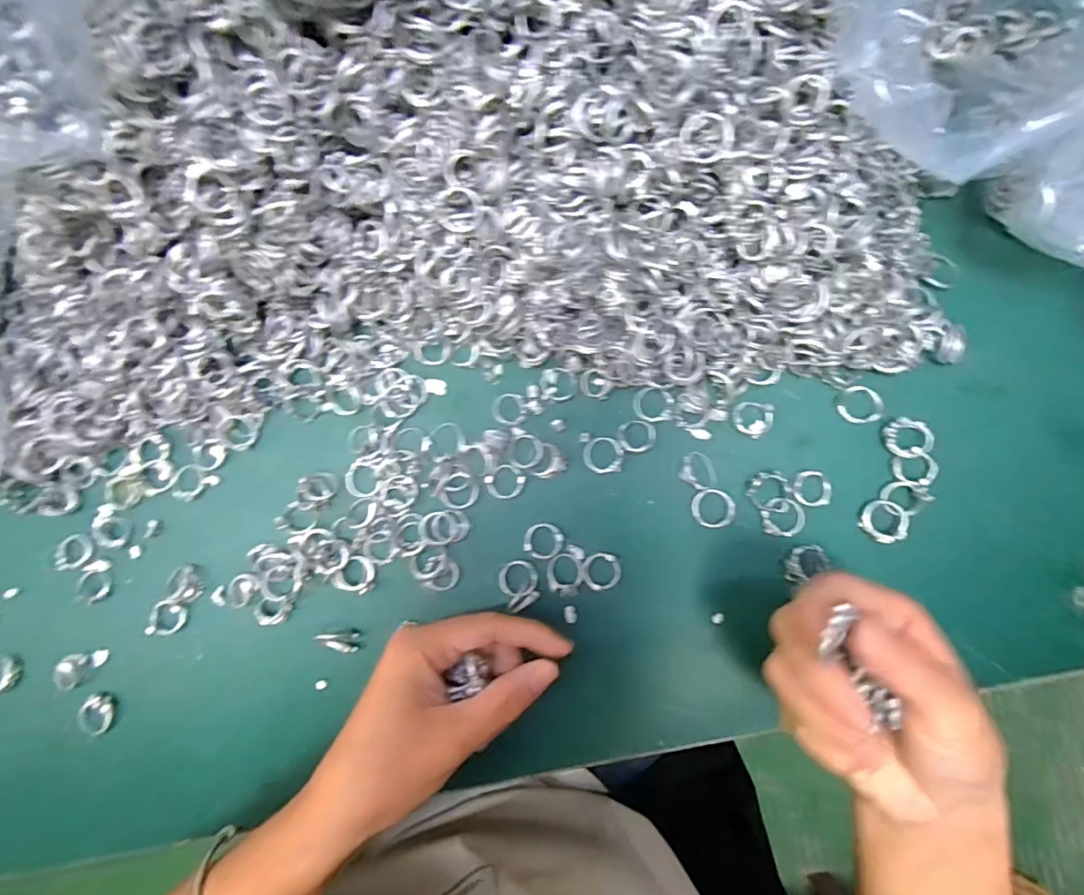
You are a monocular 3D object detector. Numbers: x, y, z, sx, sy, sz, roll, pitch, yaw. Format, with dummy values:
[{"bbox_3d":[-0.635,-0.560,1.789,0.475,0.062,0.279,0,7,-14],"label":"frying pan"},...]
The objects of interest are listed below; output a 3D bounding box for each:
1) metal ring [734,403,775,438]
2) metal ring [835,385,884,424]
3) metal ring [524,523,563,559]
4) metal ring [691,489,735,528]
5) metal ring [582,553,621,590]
[{"bbox_3d":[0.122,-0.017,0.298,0.022,0.008,0.020,0,83,4],"label":"metal ring"},{"bbox_3d":[0.181,-0.024,0.294,0.023,0.004,0.022,0,83,4],"label":"metal ring"},{"bbox_3d":[0.001,0.055,0.299,0.022,0.005,0.021,0,83,4],"label":"metal ring"},{"bbox_3d":[0.097,0.035,0.292,0.024,0.004,0.022,0,83,4],"label":"metal ring"},{"bbox_3d":[0.034,0.071,0.294,0.022,0.006,0.021,0,83,4],"label":"metal ring"}]

